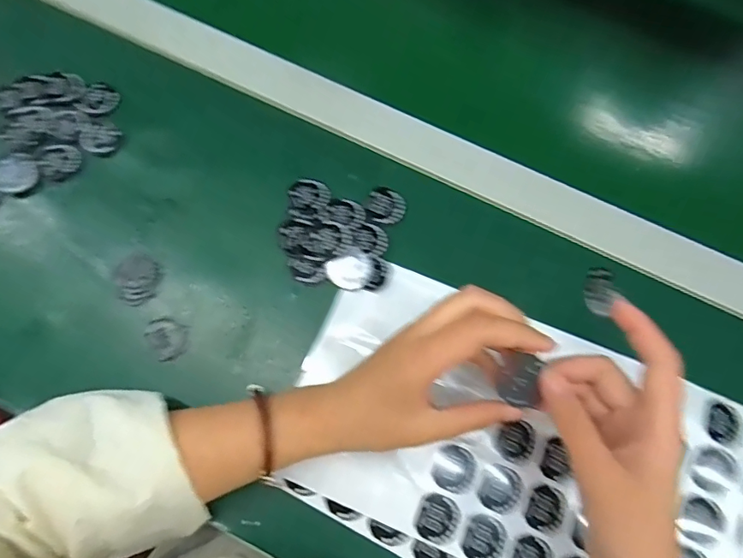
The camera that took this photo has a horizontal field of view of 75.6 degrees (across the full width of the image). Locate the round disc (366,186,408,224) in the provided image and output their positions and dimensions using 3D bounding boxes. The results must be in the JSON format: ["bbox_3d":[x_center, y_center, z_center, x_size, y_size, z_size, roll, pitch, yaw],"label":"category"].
[{"bbox_3d":[0.011,-0.057,0.378,0.031,0.005,0.029,22,76,5],"label":"round disc"}]

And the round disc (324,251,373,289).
[{"bbox_3d":[-0.015,-0.006,0.360,0.034,0.007,0.027,-21,77,-6],"label":"round disc"}]

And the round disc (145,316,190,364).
[{"bbox_3d":[-0.149,0.043,0.349,0.027,0.007,0.031,-39,79,-10],"label":"round disc"}]

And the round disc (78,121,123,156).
[{"bbox_3d":[-0.221,-0.116,0.391,0.032,0.004,0.029,30,77,7],"label":"round disc"}]

